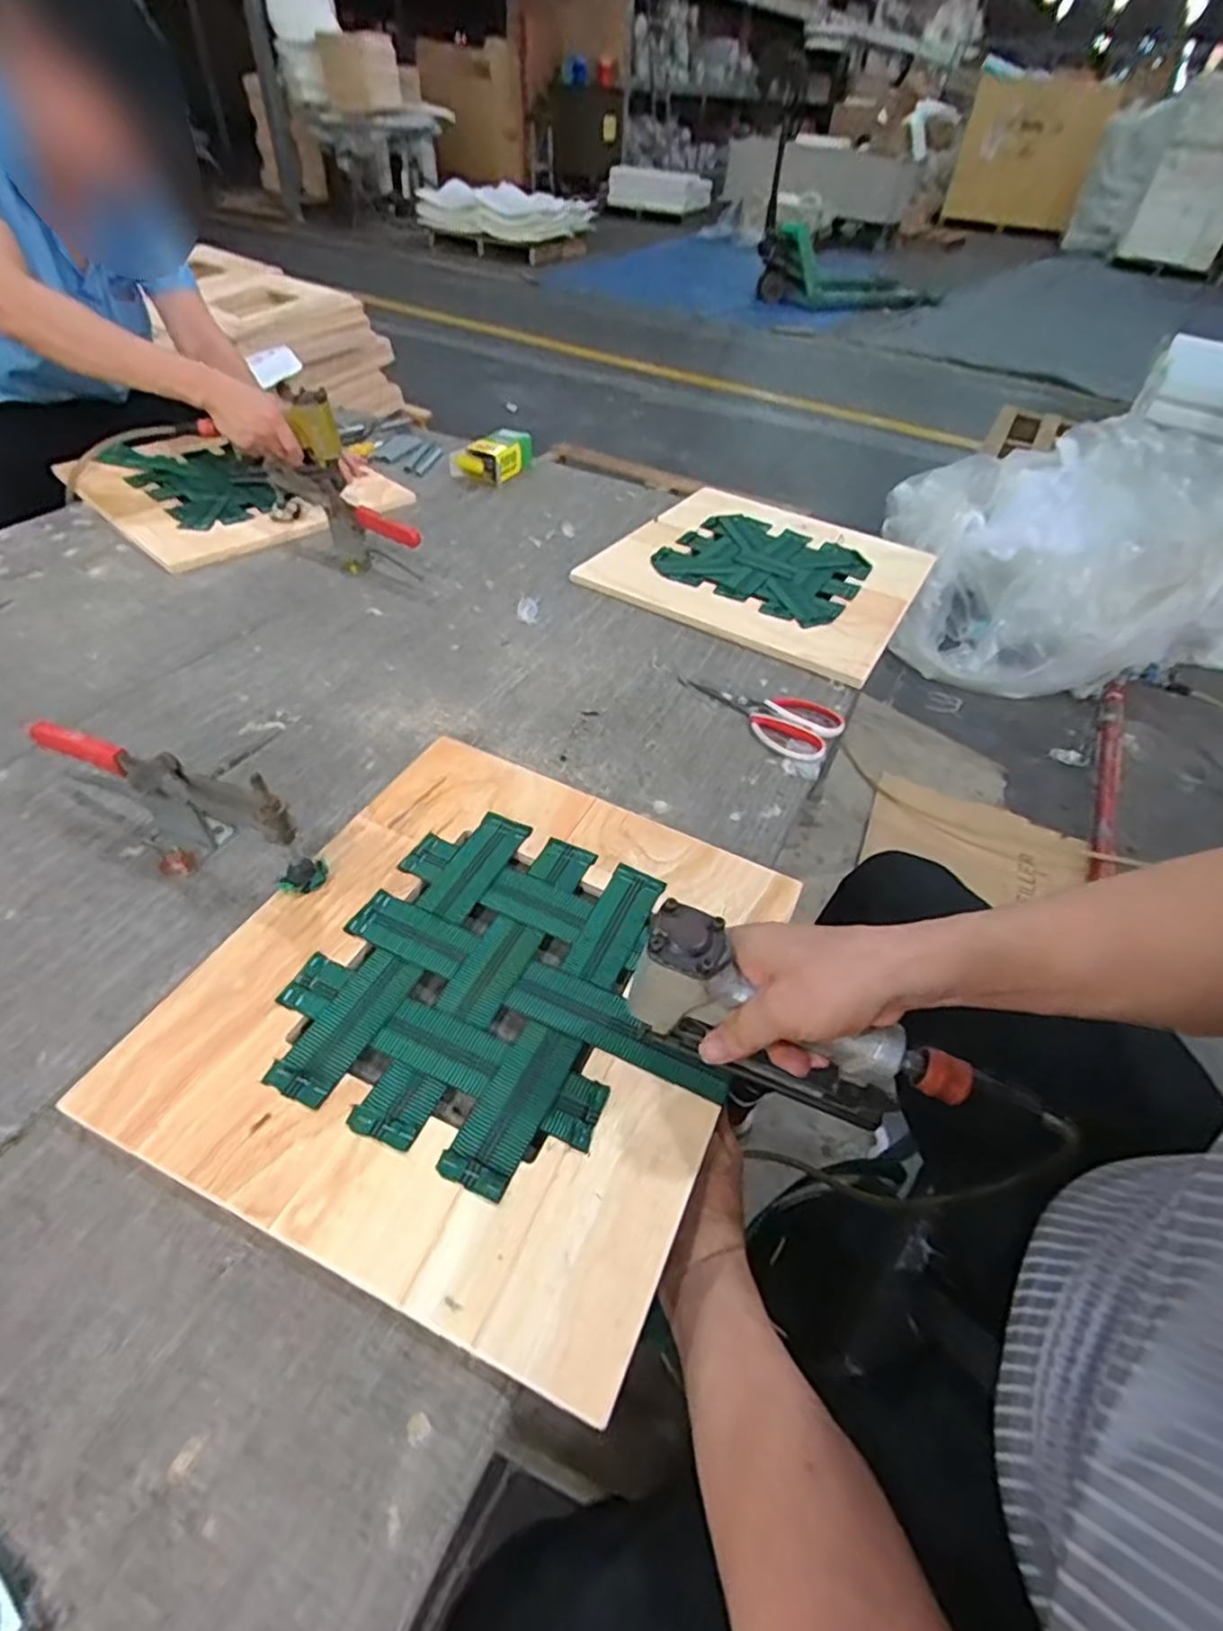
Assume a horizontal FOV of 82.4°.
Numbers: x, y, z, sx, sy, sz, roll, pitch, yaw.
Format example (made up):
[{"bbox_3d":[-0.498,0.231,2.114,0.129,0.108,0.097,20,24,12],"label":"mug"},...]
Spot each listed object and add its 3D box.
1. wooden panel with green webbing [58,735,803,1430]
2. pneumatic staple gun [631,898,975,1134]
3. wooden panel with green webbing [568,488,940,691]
[{"bbox_3d":[-0.096,0.126,0.554,0.392,0.012,0.417,21,48,15],"label":"wooden panel with green webbing"},{"bbox_3d":[0.116,0.142,0.456,0.205,0.145,0.039,15,47,9],"label":"pneumatic staple gun"},{"bbox_3d":[0.229,-0.370,1.038,0.422,0.019,0.374,28,55,20],"label":"wooden panel with green webbing"}]

